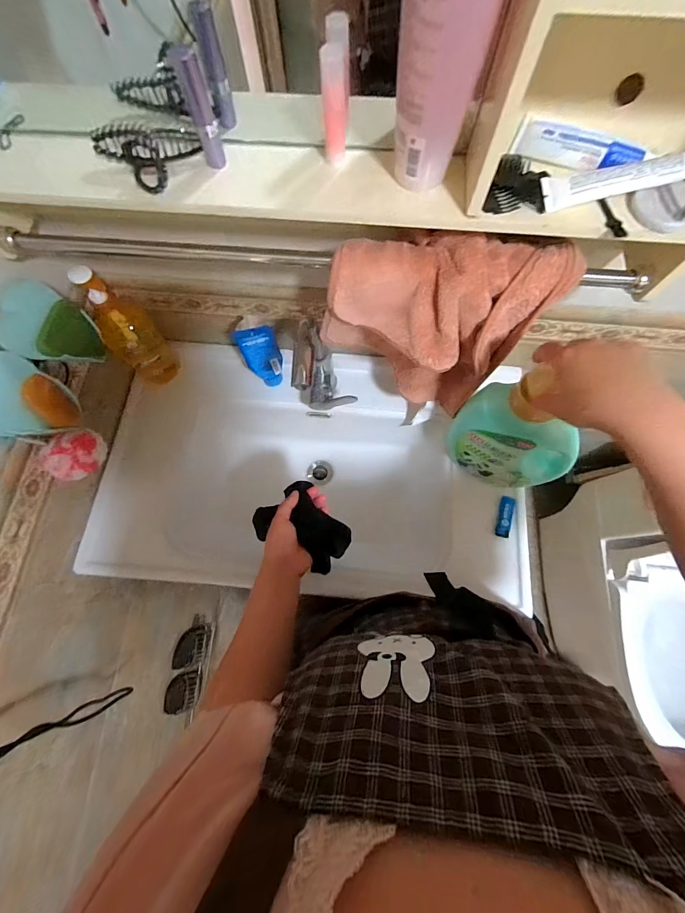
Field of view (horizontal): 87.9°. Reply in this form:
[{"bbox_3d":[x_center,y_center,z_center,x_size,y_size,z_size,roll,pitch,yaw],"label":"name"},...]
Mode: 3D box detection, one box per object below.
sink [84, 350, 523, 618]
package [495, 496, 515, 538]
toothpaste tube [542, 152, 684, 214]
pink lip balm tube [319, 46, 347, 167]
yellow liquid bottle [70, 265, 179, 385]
[{"bbox_3d":[-0.067,0.034,0.731,0.758,0.152,0.432,3,71,1],"label":"sink"},{"bbox_3d":[0.290,0.106,0.630,0.022,0.017,0.072,14,72,4],"label":"package"},{"bbox_3d":[0.258,-0.254,0.321,0.139,0.031,0.028,-7,71,-3],"label":"toothpaste tube"},{"bbox_3d":[-0.007,-0.307,0.315,0.021,0.078,0.013,-3,71,-1],"label":"pink lip balm tube"},{"bbox_3d":[-0.372,-0.218,0.621,0.065,0.256,0.085,33,74,10],"label":"yellow liquid bottle"}]

